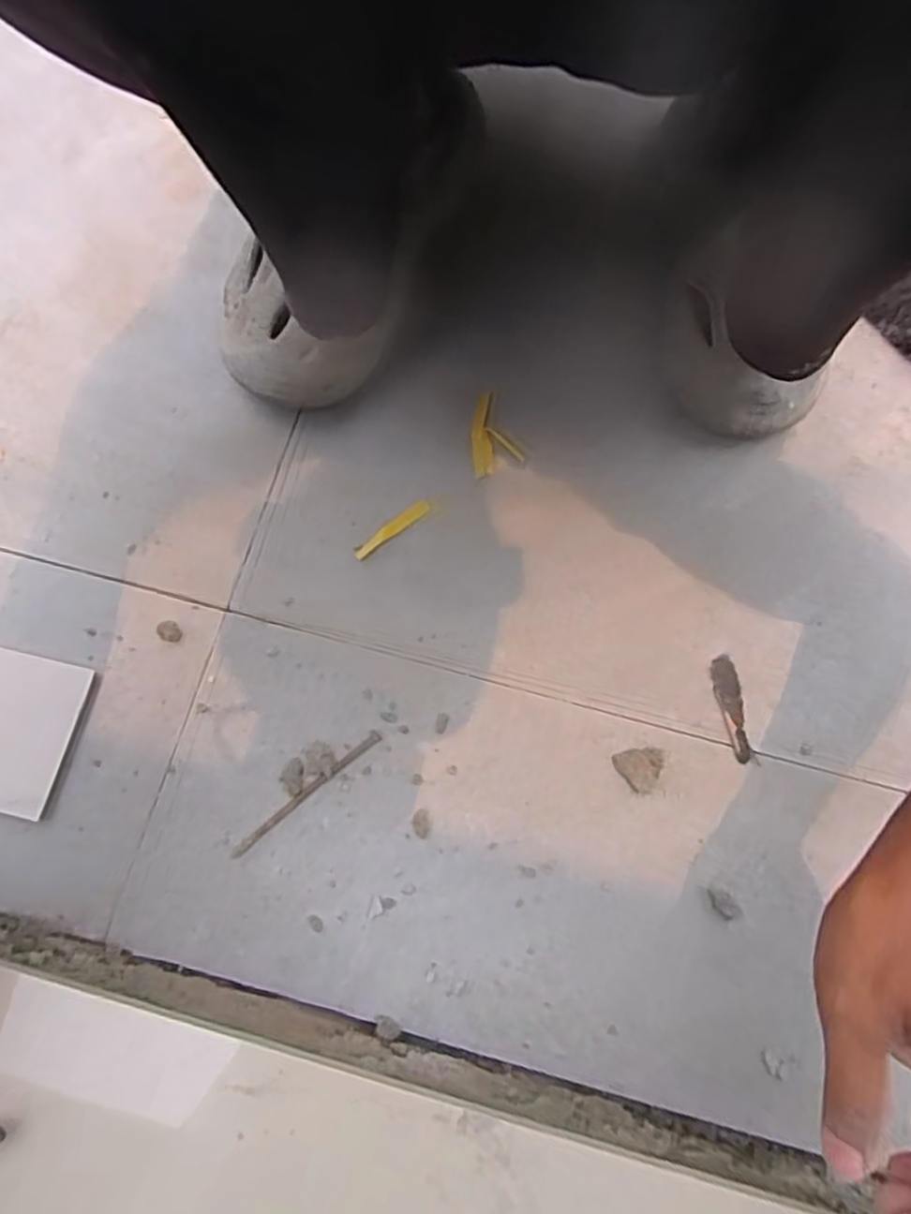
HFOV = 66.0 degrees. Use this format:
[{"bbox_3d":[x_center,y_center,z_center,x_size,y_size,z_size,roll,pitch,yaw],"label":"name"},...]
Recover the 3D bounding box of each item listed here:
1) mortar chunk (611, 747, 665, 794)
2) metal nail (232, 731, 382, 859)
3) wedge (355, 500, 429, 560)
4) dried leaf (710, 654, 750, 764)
[{"bbox_3d":[0.109,0.095,0.411,0.025,0.016,0.025,0,76,0],"label":"mortar chunk"},{"bbox_3d":[-0.087,0.109,0.410,0.106,0.004,0.007,-40,80,-9],"label":"metal nail"},{"bbox_3d":[-0.041,-0.051,0.452,0.057,0.004,0.010,-35,79,-8],"label":"wedge"},{"bbox_3d":[0.168,0.062,0.427,0.016,0.006,0.064,-7,76,-2],"label":"dried leaf"}]

